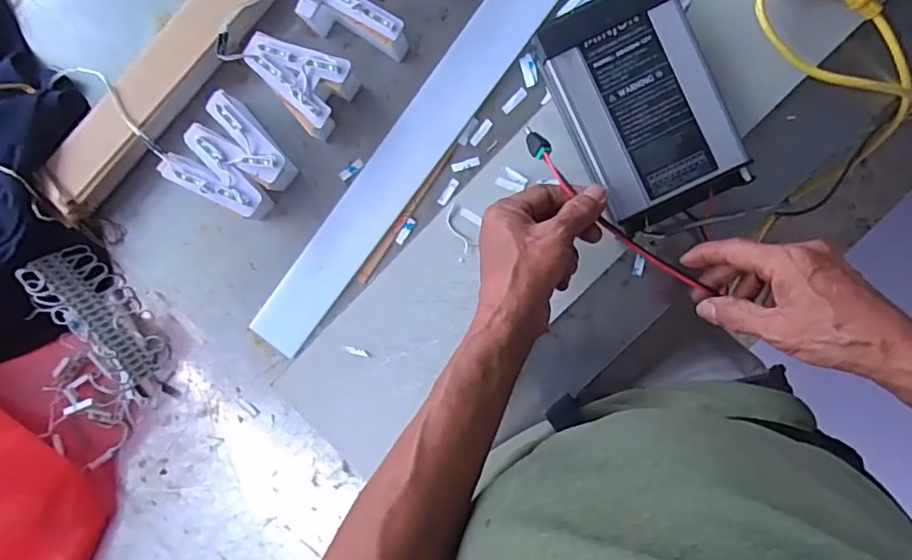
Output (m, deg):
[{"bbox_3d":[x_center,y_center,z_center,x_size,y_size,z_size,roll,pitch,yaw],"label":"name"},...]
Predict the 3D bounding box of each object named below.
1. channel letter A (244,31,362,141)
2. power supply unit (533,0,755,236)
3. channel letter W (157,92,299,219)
[{"bbox_3d":[-0.134,-0.167,0.484,0.083,0.053,0.063,29,96,2],"label":"channel letter A"},{"bbox_3d":[0.145,-0.140,0.462,0.113,0.051,0.186,-25,92,6],"label":"power supply unit"},{"bbox_3d":[-0.187,-0.102,0.492,0.083,0.055,0.080,35,96,2],"label":"channel letter W"}]

